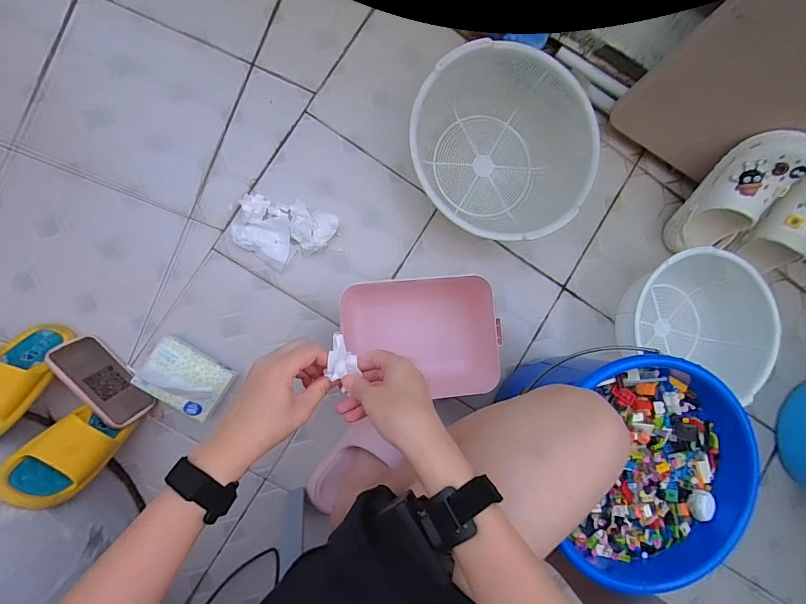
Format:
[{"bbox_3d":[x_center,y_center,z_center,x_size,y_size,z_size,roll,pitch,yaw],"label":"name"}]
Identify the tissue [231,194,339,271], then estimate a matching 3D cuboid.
[{"bbox_3d":[-0.213,-0.126,0.723,0.162,0.045,0.121,25,85,-7],"label":"tissue"}]

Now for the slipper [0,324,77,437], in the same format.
[{"bbox_3d":[-0.577,0.106,0.594,0.085,0.059,0.198,10,43,-6],"label":"slipper"}]

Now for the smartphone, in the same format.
[{"bbox_3d":[-0.483,0.126,0.659,0.160,0.079,0.011,47,125,-2],"label":"smartphone"}]

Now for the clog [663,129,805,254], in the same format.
[{"bbox_3d":[0.604,-0.190,0.748,0.110,0.083,0.246,32,129,-4],"label":"clog"}]

